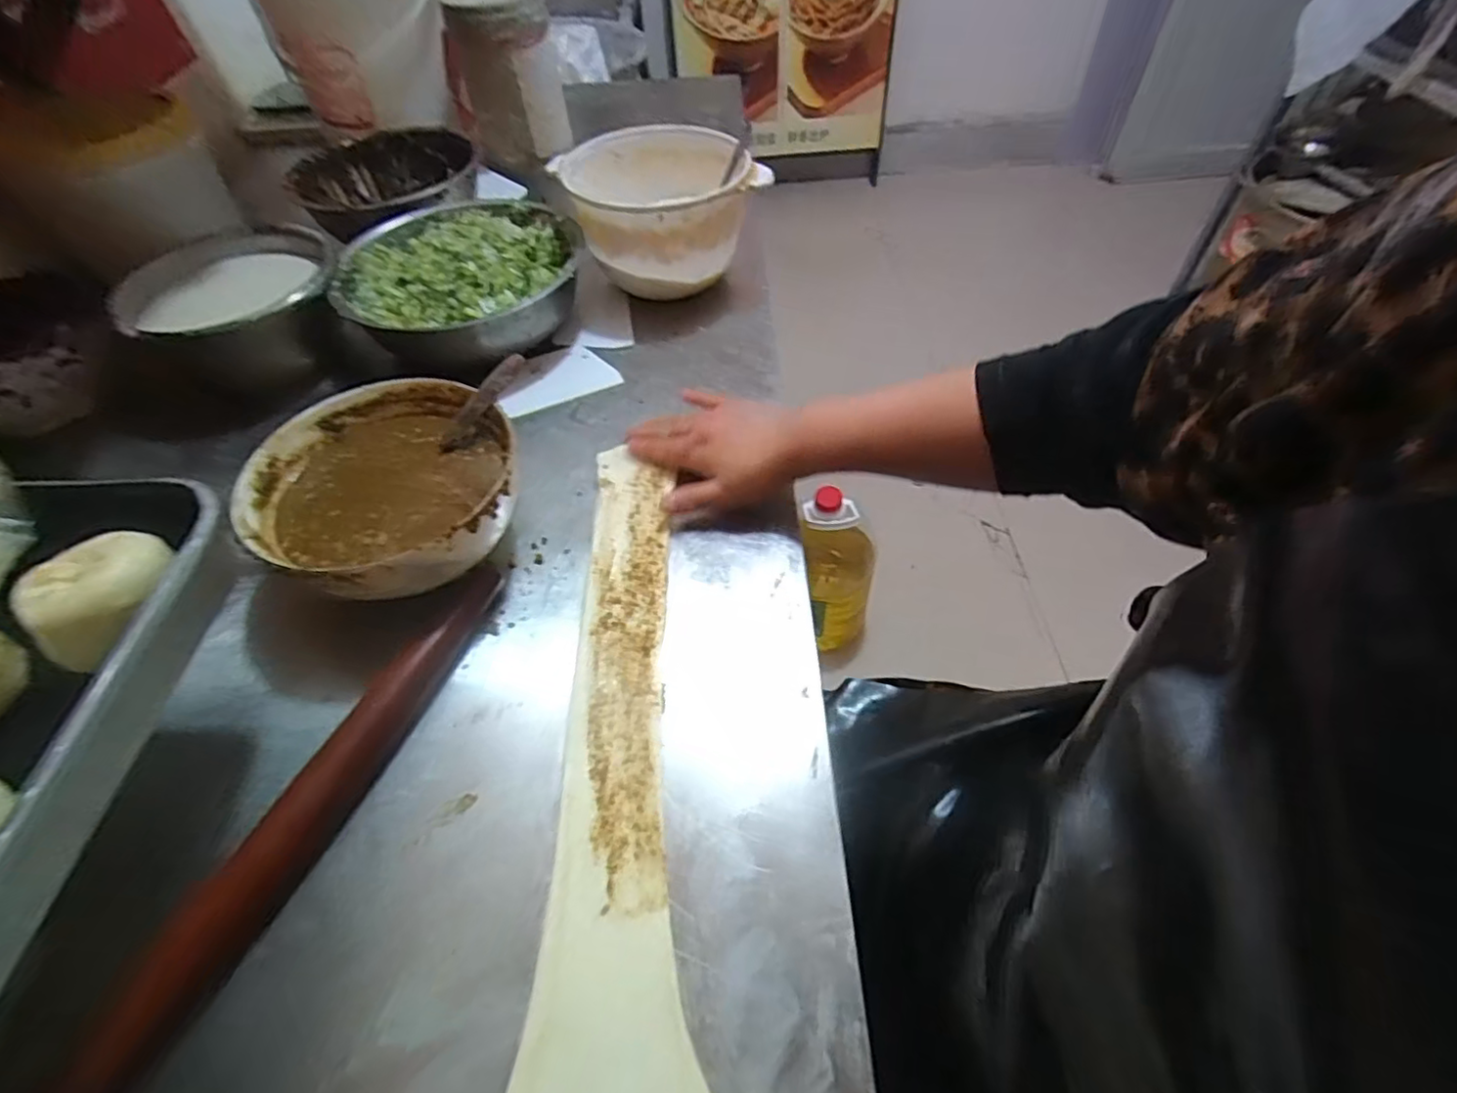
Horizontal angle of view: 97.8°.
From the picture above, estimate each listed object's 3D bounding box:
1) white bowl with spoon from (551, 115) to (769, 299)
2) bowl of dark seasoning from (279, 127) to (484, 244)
[{"bbox_3d":[-0.069,-0.347,0.665,0.175,0.105,0.176,-24,56,-16],"label":"white bowl with spoon"},{"bbox_3d":[-0.406,-0.425,0.766,0.201,0.060,0.231,-16,52,-10],"label":"bowl of dark seasoning"}]

